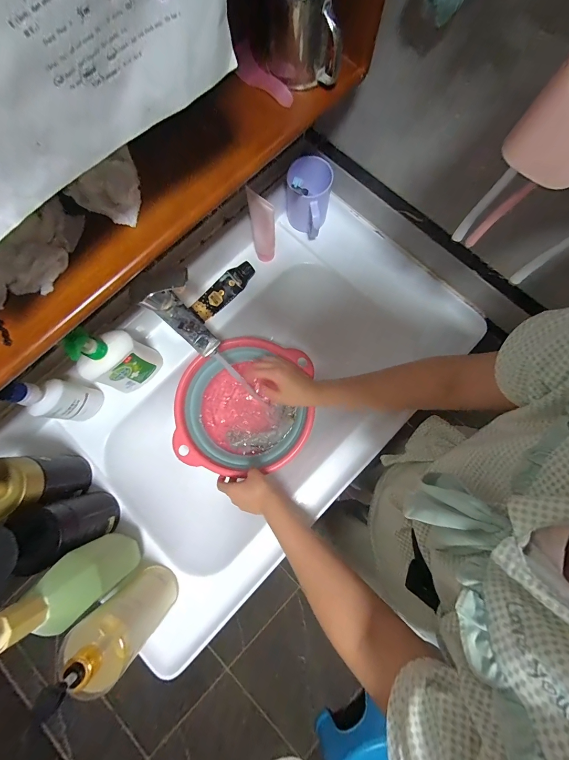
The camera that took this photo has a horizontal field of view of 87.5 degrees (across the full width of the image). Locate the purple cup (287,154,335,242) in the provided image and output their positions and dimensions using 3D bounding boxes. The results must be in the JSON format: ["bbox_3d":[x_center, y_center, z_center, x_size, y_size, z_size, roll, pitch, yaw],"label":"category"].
[{"bbox_3d":[0.045,-0.342,0.576,0.083,0.107,0.109,2,78,1],"label":"purple cup"}]

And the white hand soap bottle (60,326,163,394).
[{"bbox_3d":[-0.273,-0.031,0.486,0.050,0.164,0.095,37,81,7],"label":"white hand soap bottle"}]

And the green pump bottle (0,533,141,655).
[{"bbox_3d":[-0.264,0.261,0.356,0.065,0.249,0.082,-36,81,-7],"label":"green pump bottle"}]

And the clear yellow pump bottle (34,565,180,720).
[{"bbox_3d":[-0.208,0.322,0.388,0.060,0.195,0.083,-38,81,-7],"label":"clear yellow pump bottle"}]

